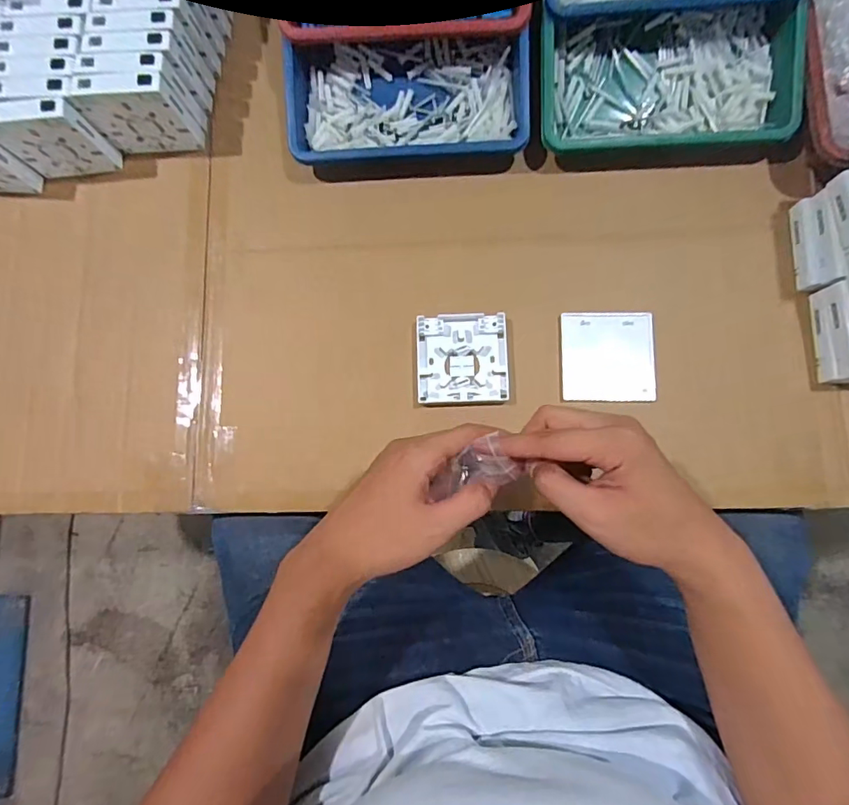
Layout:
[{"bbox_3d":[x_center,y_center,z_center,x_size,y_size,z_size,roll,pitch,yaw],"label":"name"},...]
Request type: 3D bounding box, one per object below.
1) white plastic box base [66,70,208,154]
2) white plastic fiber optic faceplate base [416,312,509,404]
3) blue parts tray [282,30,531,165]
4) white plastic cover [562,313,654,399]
[{"bbox_3d":[-0.286,-0.290,0.499,0.091,0.087,0.022,-3,82,4],"label":"white plastic box base"},{"bbox_3d":[0.037,-0.043,0.485,0.086,0.014,0.086,-2,82,4],"label":"white plastic fiber optic faceplate base"},{"bbox_3d":[-0.017,-0.305,0.504,0.238,0.047,0.123,-2,82,4],"label":"blue parts tray"},{"bbox_3d":[0.176,-0.045,0.475,0.085,0.007,0.087,0,82,4],"label":"white plastic cover"}]

